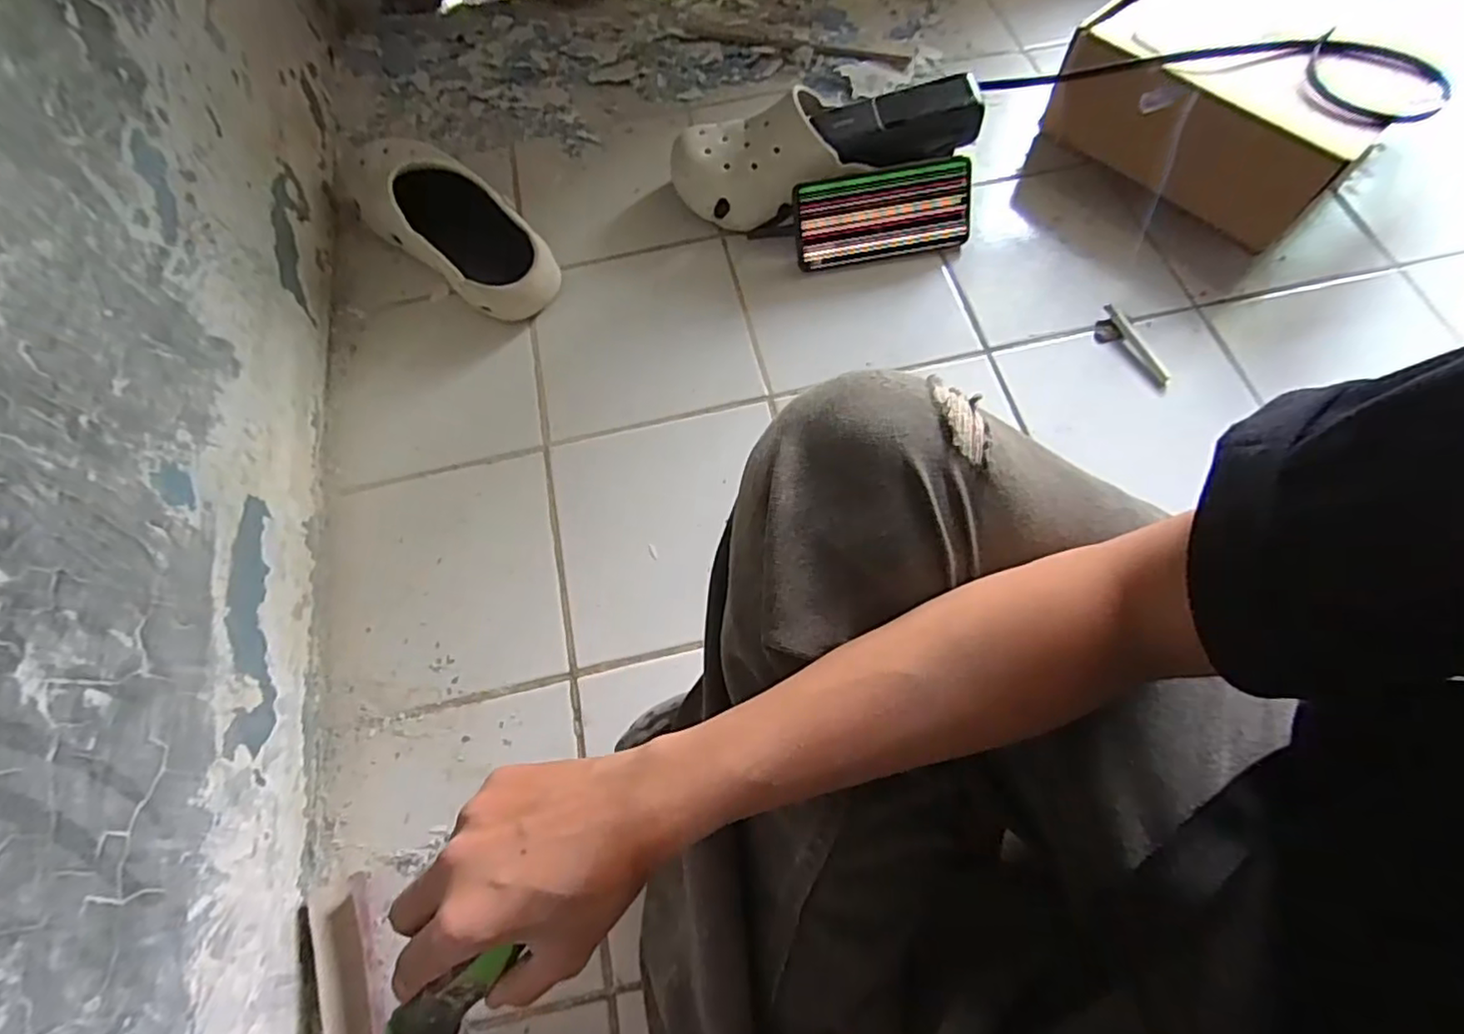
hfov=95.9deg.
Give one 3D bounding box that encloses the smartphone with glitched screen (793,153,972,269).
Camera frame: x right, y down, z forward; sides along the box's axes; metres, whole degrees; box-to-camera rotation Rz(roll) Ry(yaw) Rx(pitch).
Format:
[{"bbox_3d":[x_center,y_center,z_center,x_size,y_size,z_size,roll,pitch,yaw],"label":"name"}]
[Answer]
[{"bbox_3d":[0.143,-0.288,0.627,0.167,0.078,0.011,-10,31,-2],"label":"smartphone with glitched screen"}]

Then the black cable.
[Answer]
[{"bbox_3d":[0.437,-0.410,0.603,0.381,0.034,0.113,17,67,8],"label":"black cable"}]

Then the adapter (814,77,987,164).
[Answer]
[{"bbox_3d":[0.157,-0.368,0.622,0.158,0.039,0.069,-8,66,-3],"label":"adapter"}]

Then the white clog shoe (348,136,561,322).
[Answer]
[{"bbox_3d":[-0.267,-0.288,0.636,0.249,0.084,0.105,39,74,17],"label":"white clog shoe"}]

